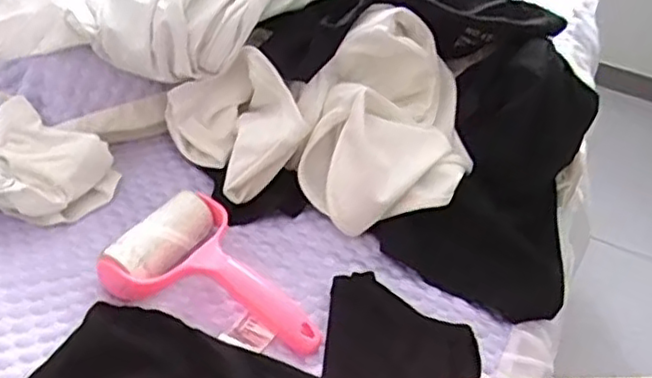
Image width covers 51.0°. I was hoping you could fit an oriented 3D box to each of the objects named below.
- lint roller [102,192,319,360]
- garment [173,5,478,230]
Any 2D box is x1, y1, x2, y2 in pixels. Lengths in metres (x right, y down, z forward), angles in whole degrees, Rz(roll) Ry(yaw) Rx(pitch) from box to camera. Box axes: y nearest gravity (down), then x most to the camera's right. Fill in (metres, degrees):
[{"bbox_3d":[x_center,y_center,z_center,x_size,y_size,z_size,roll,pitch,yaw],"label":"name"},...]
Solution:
[{"bbox_3d":[-0.084,0.073,0.591,0.185,0.048,0.115,23,41,14],"label":"lint roller"},{"bbox_3d":[-0.002,-0.083,0.706,0.305,0.153,0.184,23,41,14],"label":"garment"}]

